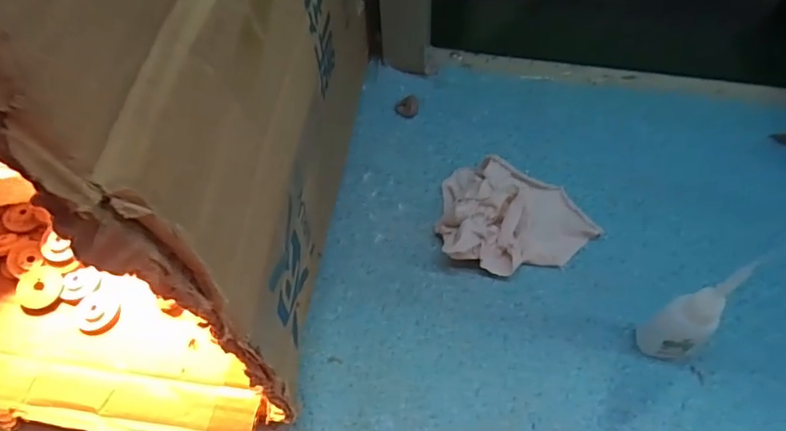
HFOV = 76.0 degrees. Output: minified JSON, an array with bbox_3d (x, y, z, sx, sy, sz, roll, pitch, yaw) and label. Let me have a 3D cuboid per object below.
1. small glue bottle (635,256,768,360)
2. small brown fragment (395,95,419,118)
[{"bbox_3d":[0.167,0.054,0.277,0.032,0.090,0.027,-27,59,-15],"label":"small glue bottle"},{"bbox_3d":[0.012,-0.094,0.433,0.020,0.009,0.018,5,56,6],"label":"small brown fragment"}]

